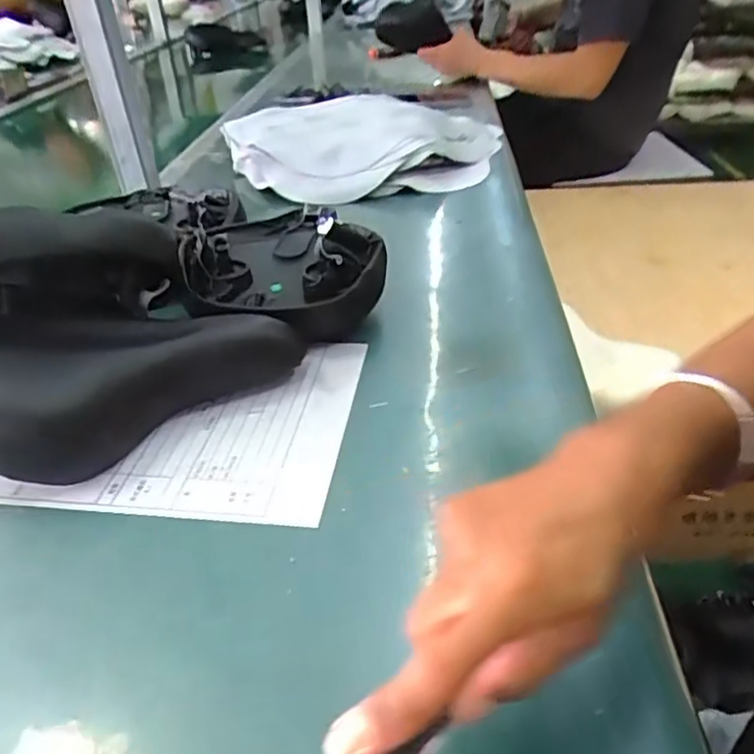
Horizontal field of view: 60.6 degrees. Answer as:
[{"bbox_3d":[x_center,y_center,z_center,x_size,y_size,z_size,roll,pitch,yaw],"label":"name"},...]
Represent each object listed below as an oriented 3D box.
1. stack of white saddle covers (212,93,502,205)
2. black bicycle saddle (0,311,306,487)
[{"bbox_3d":[-0.010,-0.365,0.969,0.381,0.073,0.390,0,35,5],"label":"stack of white saddle covers"},{"bbox_3d":[-0.175,-0.006,0.465,0.245,0.080,0.116,-21,39,-22],"label":"black bicycle saddle"}]

